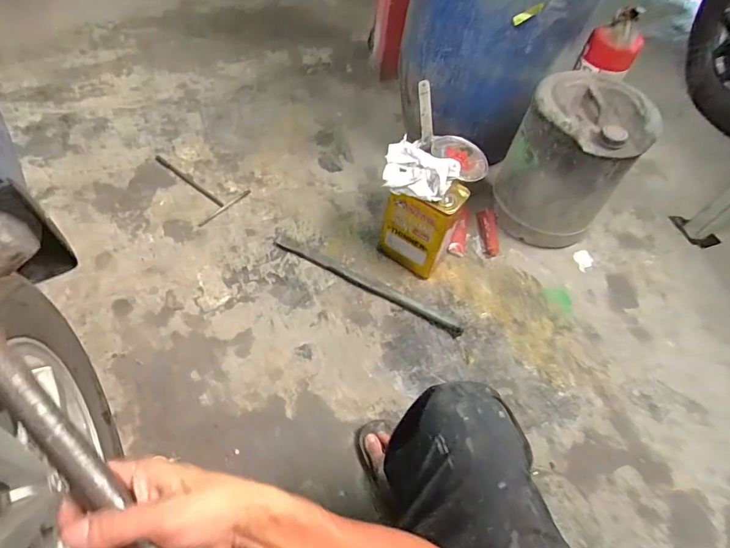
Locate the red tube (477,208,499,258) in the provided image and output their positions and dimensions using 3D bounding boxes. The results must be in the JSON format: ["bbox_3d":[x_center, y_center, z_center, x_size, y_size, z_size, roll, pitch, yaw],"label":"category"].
[{"bbox_3d":[0.383,-0.126,1.404,0.056,0.049,0.166,1,54,-8],"label":"red tube"}]

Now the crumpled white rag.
[{"bbox_3d":[0.136,-0.259,1.105,0.181,0.075,0.154,17,53,3],"label":"crumpled white rag"}]

